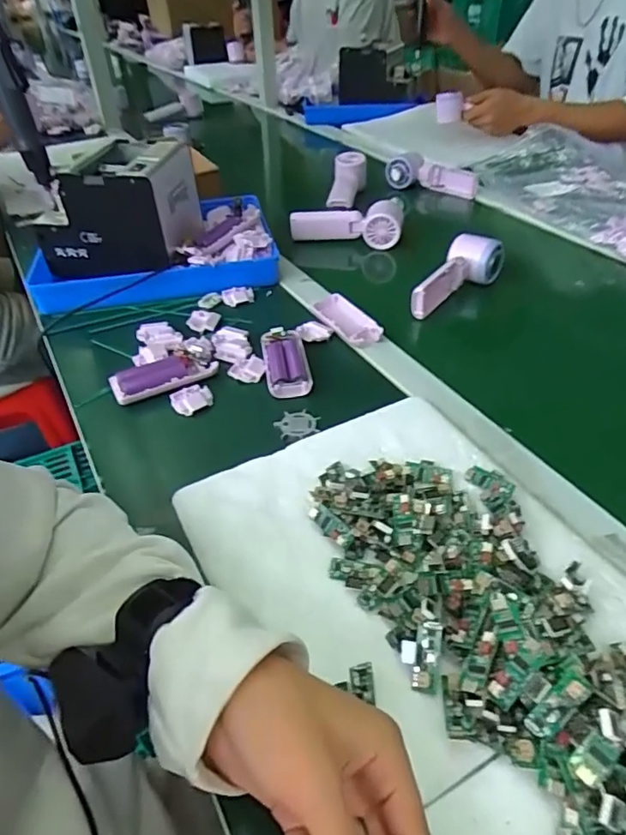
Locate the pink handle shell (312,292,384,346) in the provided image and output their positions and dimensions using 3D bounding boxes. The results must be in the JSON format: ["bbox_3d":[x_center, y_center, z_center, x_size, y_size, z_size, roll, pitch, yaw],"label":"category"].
[{"bbox_3d":[0.038,-0.114,0.643,0.043,0.017,0.105,-22,44,-20],"label":"pink handle shell"}]

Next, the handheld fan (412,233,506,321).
[{"bbox_3d":[0.183,-0.175,0.688,0.059,0.060,0.160,23,47,27],"label":"handheld fan"}]

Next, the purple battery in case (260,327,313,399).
[{"bbox_3d":[-0.030,-0.062,0.584,0.046,0.019,0.106,-8,41,-6],"label":"purple battery in case"}]

